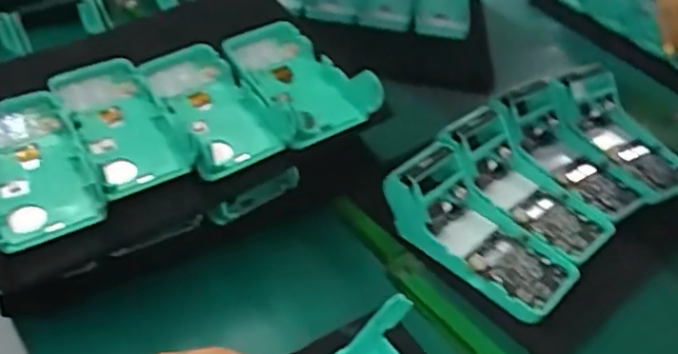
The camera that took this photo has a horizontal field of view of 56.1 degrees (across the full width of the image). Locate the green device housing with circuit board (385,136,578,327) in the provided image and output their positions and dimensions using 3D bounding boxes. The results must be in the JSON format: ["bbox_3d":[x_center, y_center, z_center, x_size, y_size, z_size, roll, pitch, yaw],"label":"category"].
[{"bbox_3d":[0.127,0.044,0.555,0.162,0.064,0.081,33,48,27],"label":"green device housing with circuit board"}]

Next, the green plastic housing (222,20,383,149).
[{"bbox_3d":[-0.038,-0.089,0.572,0.088,0.064,0.175,-16,46,-23],"label":"green plastic housing"}]

